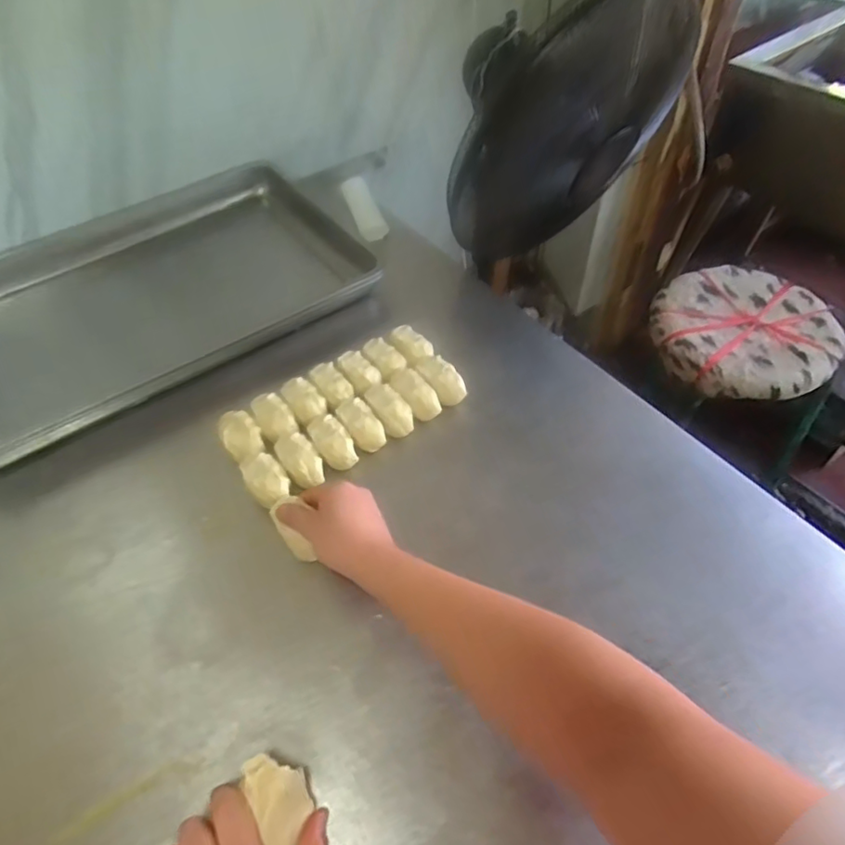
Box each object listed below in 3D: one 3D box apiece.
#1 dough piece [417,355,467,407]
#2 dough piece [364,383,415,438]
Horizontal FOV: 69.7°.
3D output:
[{"bbox_3d":[0.025,-0.052,0.790,0.043,0.037,0.071,-25,54,-18],"label":"dough piece"},{"bbox_3d":[-0.040,-0.011,0.762,0.040,0.038,0.075,-24,54,-17],"label":"dough piece"}]

